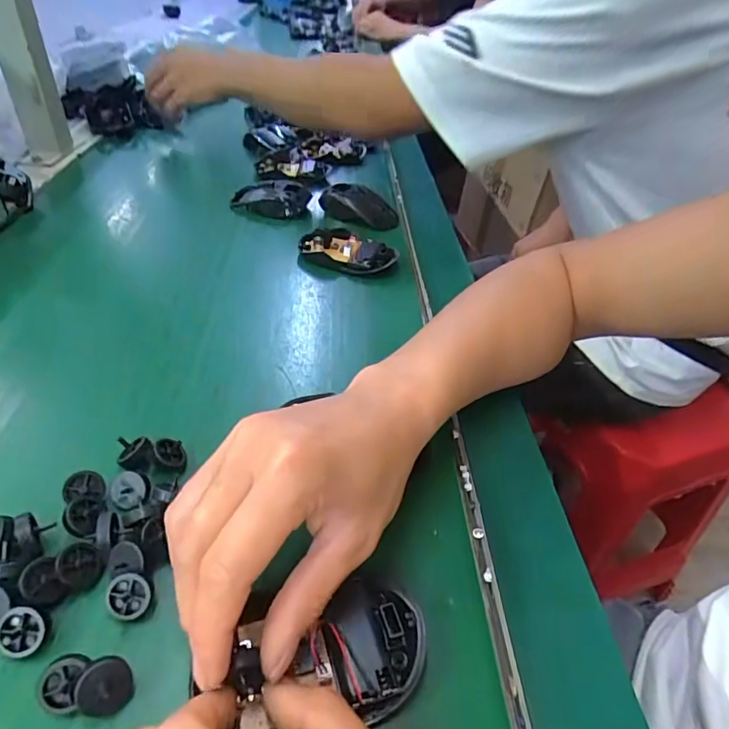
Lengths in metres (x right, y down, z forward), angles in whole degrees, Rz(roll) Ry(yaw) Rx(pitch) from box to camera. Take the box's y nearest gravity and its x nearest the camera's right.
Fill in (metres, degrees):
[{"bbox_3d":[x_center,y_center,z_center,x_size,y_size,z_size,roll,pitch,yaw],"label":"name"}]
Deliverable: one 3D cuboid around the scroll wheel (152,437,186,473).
[{"bbox_3d":[-0.110,0.051,0.279,0.015,0.011,0.019,-18,46,-25],"label":"scroll wheel"}]

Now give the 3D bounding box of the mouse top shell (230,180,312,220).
[{"bbox_3d":[-0.101,-0.181,0.536,0.083,0.022,0.051,-3,42,-11],"label":"mouse top shell"}]

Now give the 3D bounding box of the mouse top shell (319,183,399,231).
[{"bbox_3d":[-0.006,-0.174,0.536,0.085,0.021,0.050,10,41,4],"label":"mouse top shell"}]

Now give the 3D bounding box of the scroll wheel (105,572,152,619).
[{"bbox_3d":[-0.105,0.103,0.220,0.019,0.004,0.020,1,85,-7],"label":"scroll wheel"}]

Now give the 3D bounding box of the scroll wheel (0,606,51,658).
[{"bbox_3d":[-0.143,0.111,0.207,0.019,0.007,0.019,2,82,-16],"label":"scroll wheel"}]

